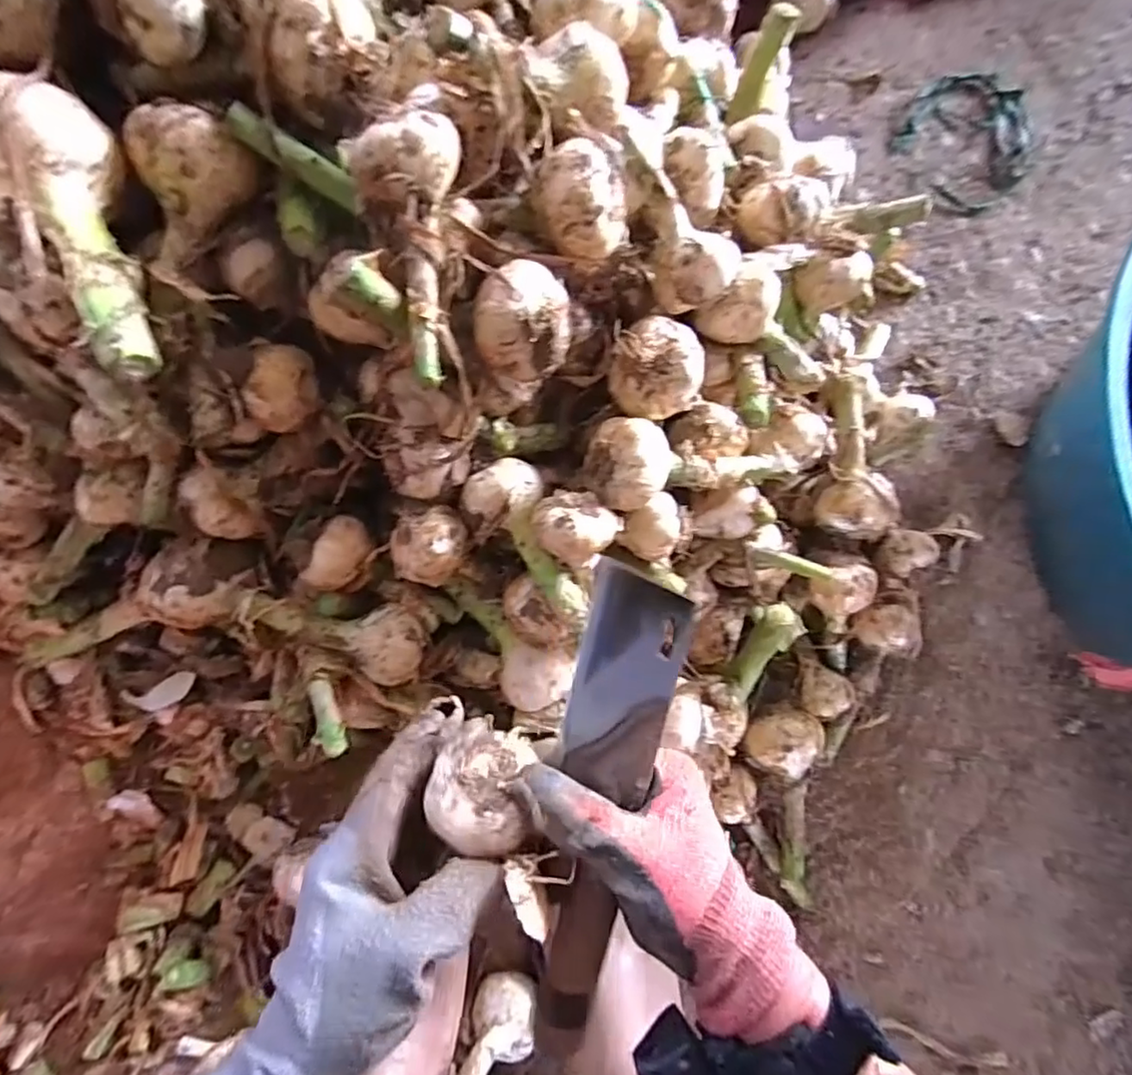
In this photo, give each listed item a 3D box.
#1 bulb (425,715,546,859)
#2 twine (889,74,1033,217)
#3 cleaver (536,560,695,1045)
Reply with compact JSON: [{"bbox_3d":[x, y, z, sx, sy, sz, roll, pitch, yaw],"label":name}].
[{"bbox_3d":[-0.036,0.114,0.283,0.048,0.034,0.049,1,83,-6],"label":"bulb"},{"bbox_3d":[0.397,-0.395,0.600,0.129,0.017,0.144,43,81,0],"label":"twine"},{"bbox_3d":[0.017,0.127,0.290,0.043,0.023,0.223,9,94,-5],"label":"cleaver"}]

